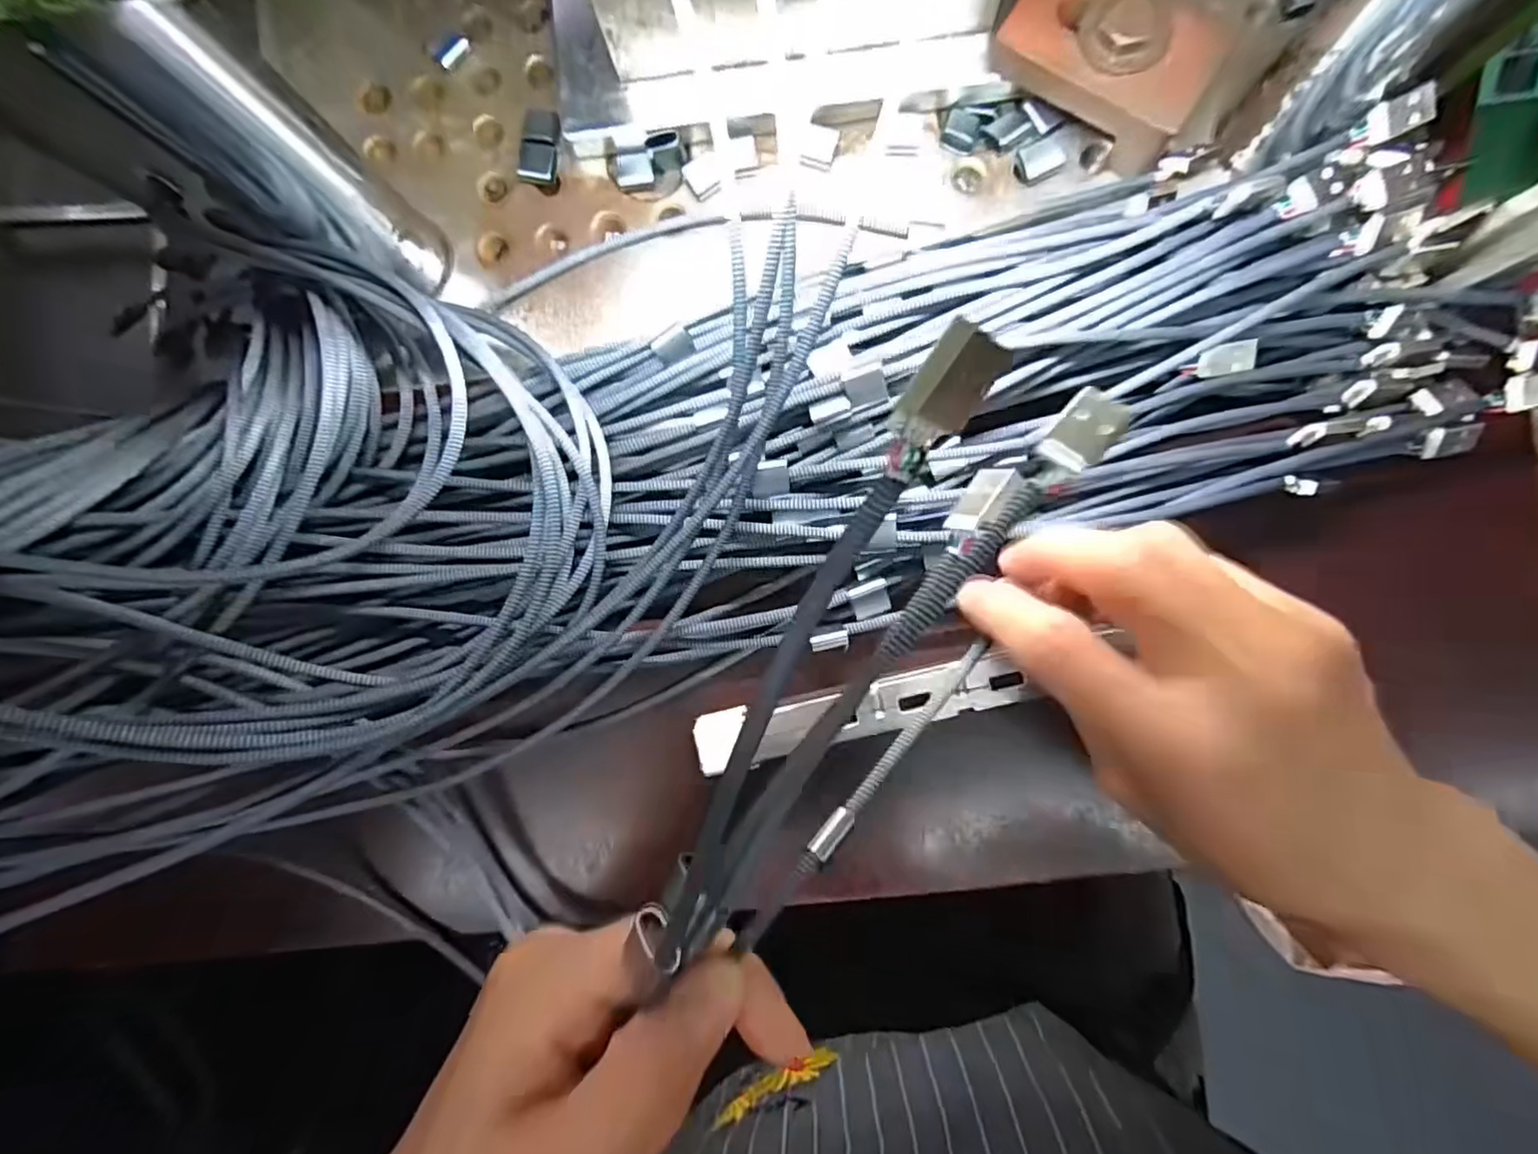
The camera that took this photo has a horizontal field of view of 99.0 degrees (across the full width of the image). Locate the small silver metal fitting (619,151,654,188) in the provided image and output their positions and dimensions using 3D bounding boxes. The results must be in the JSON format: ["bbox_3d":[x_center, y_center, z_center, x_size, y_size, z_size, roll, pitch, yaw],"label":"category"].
[{"bbox_3d":[-0.056,-0.170,0.274,0.015,0.006,0.011,-7,88,4],"label":"small silver metal fitting"}]

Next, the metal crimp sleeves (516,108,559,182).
[{"bbox_3d":[-0.096,-0.181,0.275,0.016,0.006,0.033,5,88,4],"label":"metal crimp sleeves"}]

